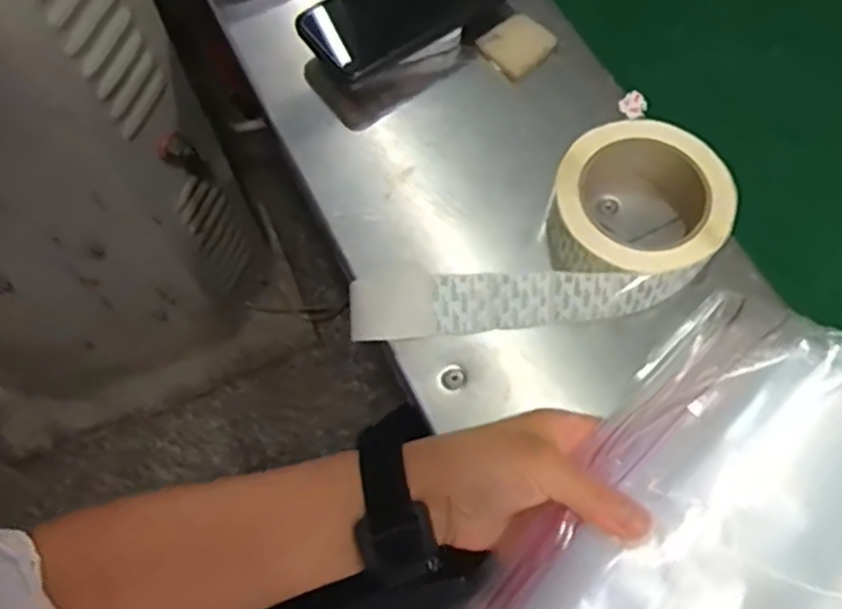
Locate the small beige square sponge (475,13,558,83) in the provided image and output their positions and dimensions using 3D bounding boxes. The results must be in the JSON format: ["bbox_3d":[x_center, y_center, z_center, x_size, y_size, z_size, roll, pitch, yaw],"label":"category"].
[{"bbox_3d":[0.074,-0.197,0.545,0.053,0.011,0.041,-39,71,-12],"label":"small beige square sponge"}]

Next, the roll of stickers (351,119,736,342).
[{"bbox_3d":[0.095,-0.032,0.460,0.215,0.047,0.111,-31,70,-10],"label":"roll of stickers"}]

